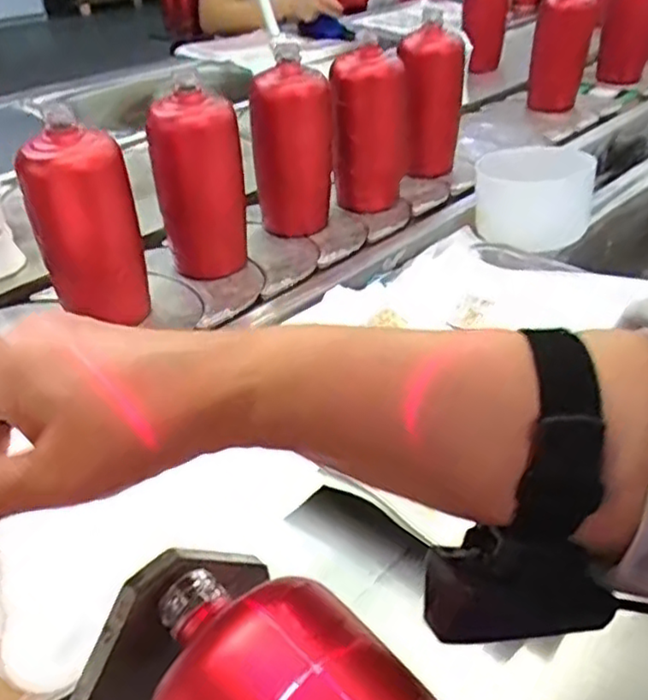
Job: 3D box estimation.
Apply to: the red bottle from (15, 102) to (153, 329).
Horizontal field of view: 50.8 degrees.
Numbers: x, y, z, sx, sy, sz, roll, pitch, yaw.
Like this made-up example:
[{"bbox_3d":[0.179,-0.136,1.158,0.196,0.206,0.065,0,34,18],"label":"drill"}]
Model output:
[{"bbox_3d":[-0.204,-0.102,0.598,0.072,0.178,0.064,7,37,14],"label":"red bottle"}]

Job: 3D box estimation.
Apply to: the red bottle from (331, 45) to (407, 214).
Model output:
[{"bbox_3d":[0.055,-0.266,0.821,0.083,0.187,0.083,3,36,8],"label":"red bottle"}]

